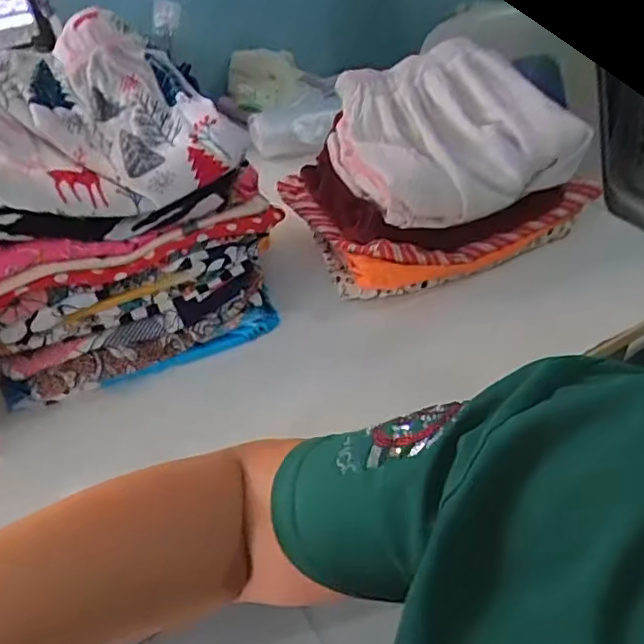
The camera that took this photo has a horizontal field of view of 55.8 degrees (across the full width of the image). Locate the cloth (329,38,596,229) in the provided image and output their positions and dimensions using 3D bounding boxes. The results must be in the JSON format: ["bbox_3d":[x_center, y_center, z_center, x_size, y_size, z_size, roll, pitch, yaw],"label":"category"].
[{"bbox_3d":[0.124,-0.195,0.622,0.204,0.092,0.178,-17,44,-13],"label":"cloth"}]

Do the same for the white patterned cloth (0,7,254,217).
[{"bbox_3d":[-0.193,-0.175,0.492,0.224,0.052,0.177,-17,72,-15],"label":"white patterned cloth"}]

